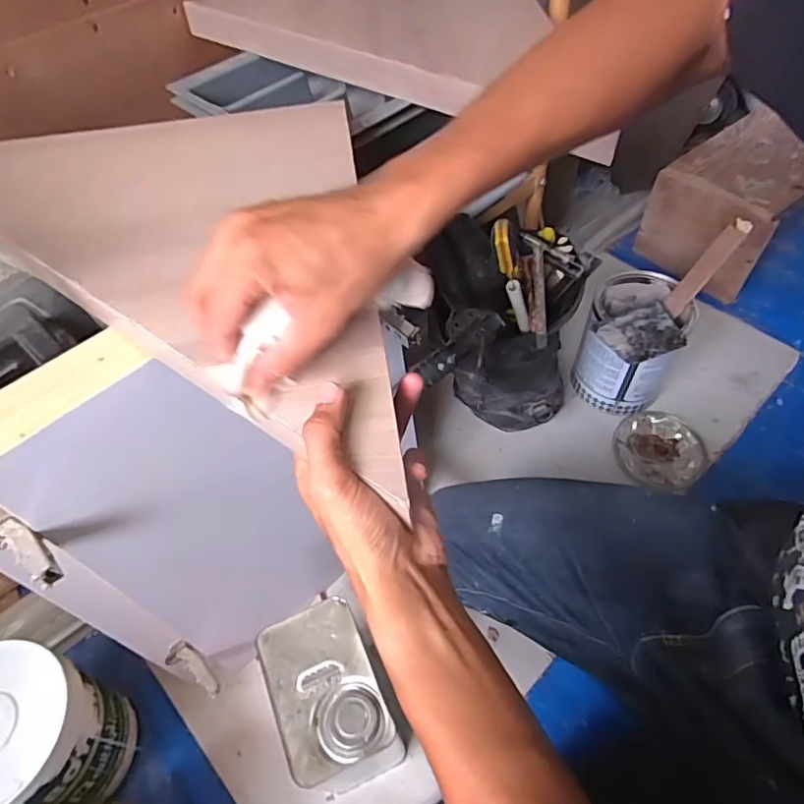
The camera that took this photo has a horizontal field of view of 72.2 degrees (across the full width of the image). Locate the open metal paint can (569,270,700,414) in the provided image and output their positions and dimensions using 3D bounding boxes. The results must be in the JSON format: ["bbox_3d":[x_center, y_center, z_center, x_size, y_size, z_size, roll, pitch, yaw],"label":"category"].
[{"bbox_3d":[0.397,-0.094,0.970,0.152,0.194,0.186,19,58,16],"label":"open metal paint can"}]

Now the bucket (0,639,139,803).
[{"bbox_3d":[-0.445,0.392,0.641,0.193,0.204,0.163,2,54,5],"label":"bucket"}]

